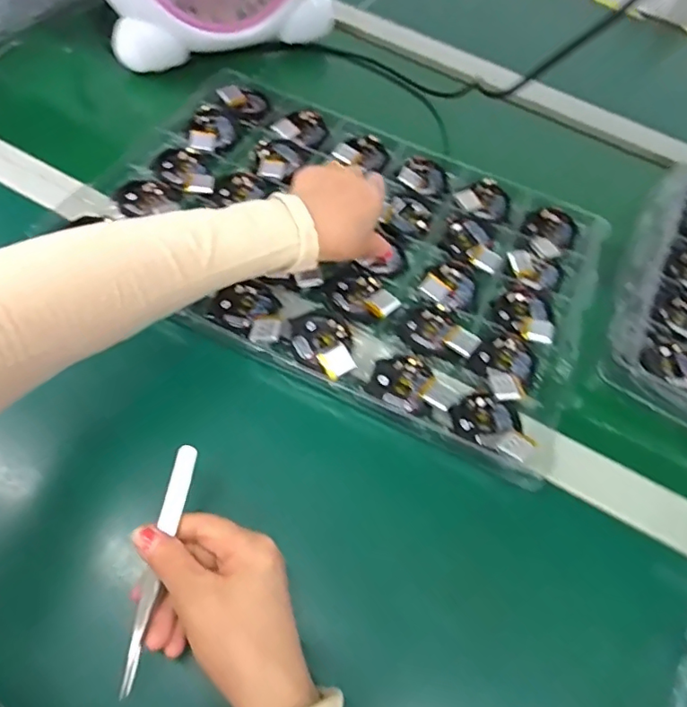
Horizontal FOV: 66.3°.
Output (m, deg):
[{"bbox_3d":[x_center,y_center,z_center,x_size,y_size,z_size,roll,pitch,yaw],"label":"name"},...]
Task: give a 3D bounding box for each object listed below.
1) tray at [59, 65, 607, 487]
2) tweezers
[{"bbox_3d":[0.007,-0.111,0.474,0.433,0.038,0.307,27,60,8],"label":"tray"},{"bbox_3d":[-0.104,0.117,0.295,0.011,0.005,0.131,10,70,2],"label":"tweezers"}]

